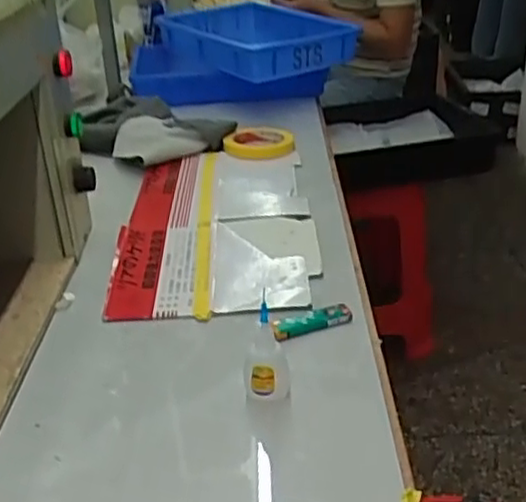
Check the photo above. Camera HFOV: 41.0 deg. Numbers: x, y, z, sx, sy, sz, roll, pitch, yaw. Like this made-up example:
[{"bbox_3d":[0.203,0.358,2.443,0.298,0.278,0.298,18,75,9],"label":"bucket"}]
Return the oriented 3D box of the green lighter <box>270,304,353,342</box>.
[{"bbox_3d":[0.046,0.065,0.666,0.079,0.008,0.024,-12,31,-17],"label":"green lighter"}]

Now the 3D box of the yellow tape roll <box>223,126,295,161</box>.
[{"bbox_3d":[-0.010,-0.169,1.094,0.094,0.021,0.094,-1,29,1],"label":"yellow tape roll"}]

